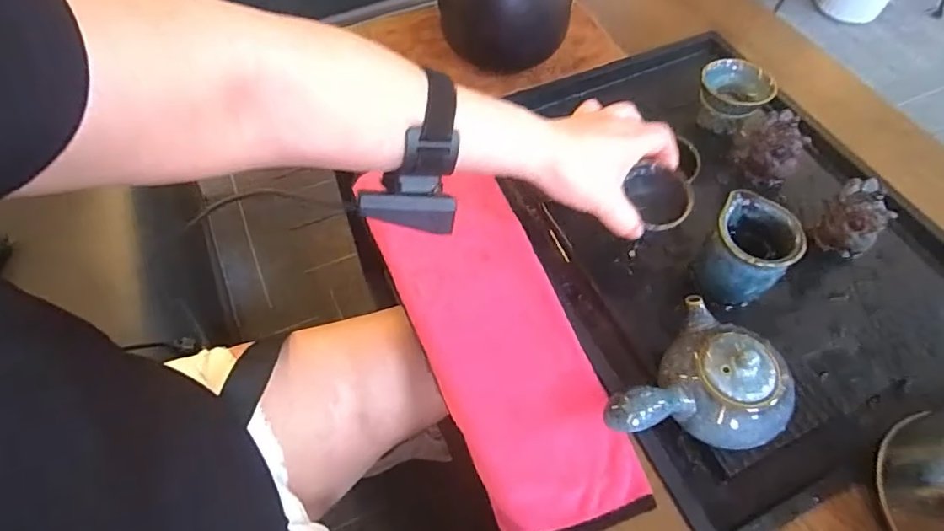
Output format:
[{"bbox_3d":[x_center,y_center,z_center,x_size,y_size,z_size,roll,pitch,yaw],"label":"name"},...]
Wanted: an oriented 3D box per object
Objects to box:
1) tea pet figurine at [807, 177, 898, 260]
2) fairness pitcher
[{"bbox_3d":[0.342,-0.038,0.491,0.036,0.070,0.049,-23,61,-14],"label":"tea pet figurine"},{"bbox_3d":[0.233,-0.010,0.461,0.068,0.081,0.070,0,58,-1],"label":"fairness pitcher"}]

